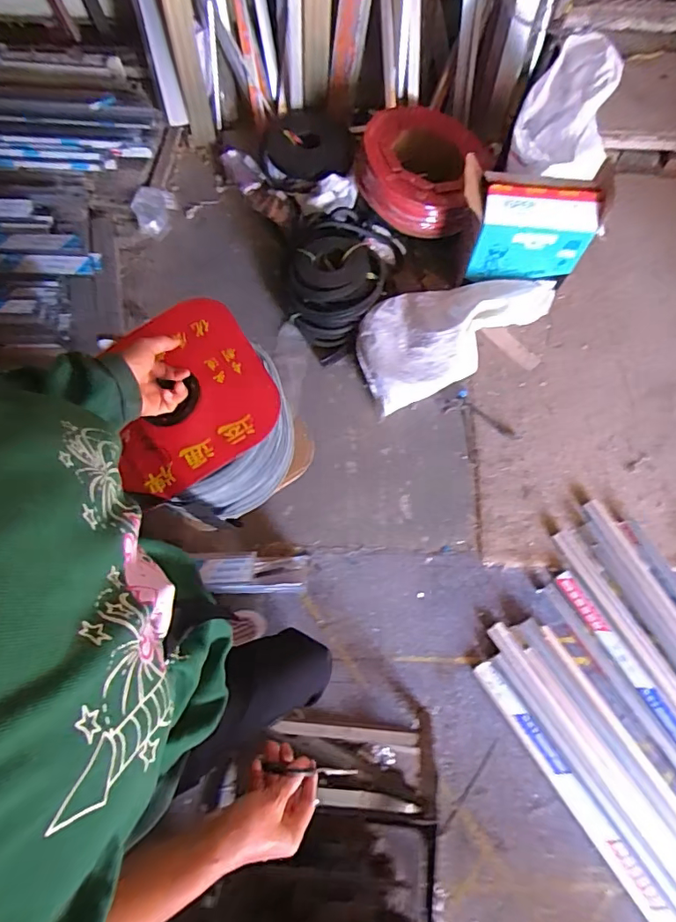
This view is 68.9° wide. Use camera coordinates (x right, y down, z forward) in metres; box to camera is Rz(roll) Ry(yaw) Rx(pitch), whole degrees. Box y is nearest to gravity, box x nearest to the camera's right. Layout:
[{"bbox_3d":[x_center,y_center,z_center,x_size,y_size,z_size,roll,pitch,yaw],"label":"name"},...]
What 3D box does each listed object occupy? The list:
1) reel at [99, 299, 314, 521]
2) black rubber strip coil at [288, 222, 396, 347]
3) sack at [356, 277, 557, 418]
[{"bbox_3d":[-0.213,-0.069,0.779,0.238,0.192,0.271,-38,73,-11],"label":"reel"},{"bbox_3d":[0.003,-0.691,1.837,0.353,0.178,0.520,11,71,3],"label":"black rubber strip coil"},{"bbox_3d":[0.427,-0.489,1.778,0.762,0.198,0.363,-25,73,-9],"label":"sack"}]

